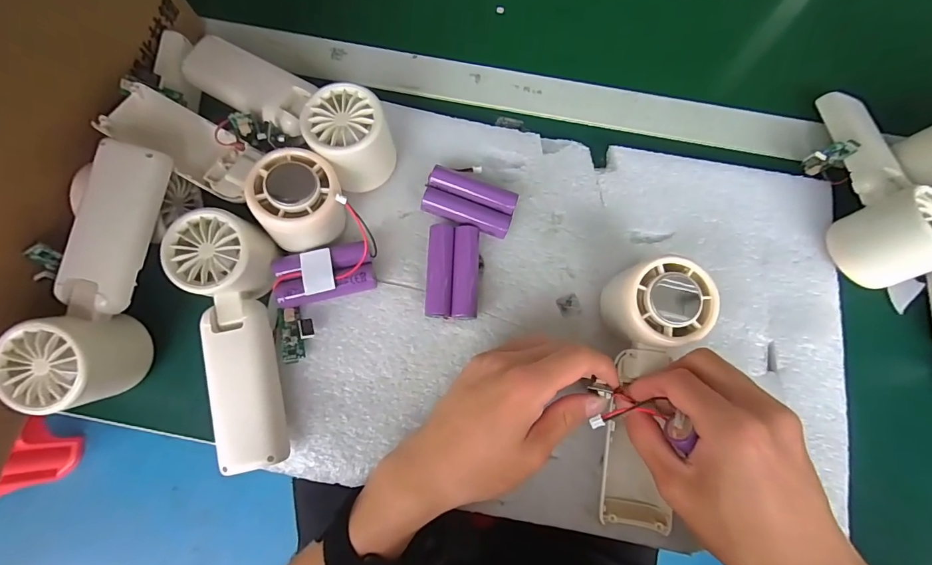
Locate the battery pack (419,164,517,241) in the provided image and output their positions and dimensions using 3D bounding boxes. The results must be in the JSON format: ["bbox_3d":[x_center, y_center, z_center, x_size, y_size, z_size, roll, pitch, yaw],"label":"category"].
[{"bbox_3d":[0.003,-0.058,0.305,0.065,0.020,0.037,18,75,3],"label":"battery pack"}]

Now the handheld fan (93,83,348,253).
[{"bbox_3d":[-0.156,-0.080,0.281,0.170,0.046,0.059,31,76,7],"label":"handheld fan"}]

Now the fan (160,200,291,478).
[{"bbox_3d":[-0.148,0.036,0.271,0.052,0.039,0.159,-11,88,-4],"label":"fan"}]

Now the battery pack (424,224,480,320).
[{"bbox_3d":[-0.009,-0.007,0.295,0.036,0.016,0.066,2,75,-1],"label":"battery pack"}]

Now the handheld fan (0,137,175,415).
[{"bbox_3d":[-0.226,-0.005,0.257,0.066,0.046,0.164,18,82,-24],"label":"handheld fan"}]

